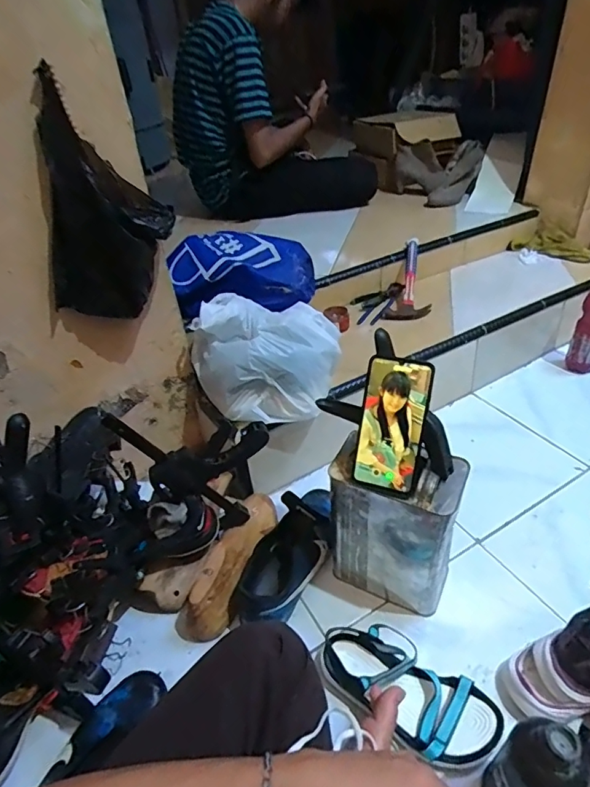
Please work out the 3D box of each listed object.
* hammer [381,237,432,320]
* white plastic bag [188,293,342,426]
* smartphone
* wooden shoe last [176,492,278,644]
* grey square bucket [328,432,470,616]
[{"bbox_3d":[0.287,-0.274,1.151,0.104,0.044,0.266,6,60,15],"label":"hammer"},{"bbox_3d":[-0.049,-0.066,0.814,0.257,0.163,0.165,-10,37,-5],"label":"white plastic bag"},{"bbox_3d":[0.119,0.040,0.571,0.076,0.164,0.015,12,12,22],"label":"smartphone"},{"bbox_3d":[-0.096,0.258,0.754,0.081,0.086,0.268,12,41,22],"label":"wooden shoe last"},{"bbox_3d":[0.138,0.191,0.665,0.165,0.243,0.097,12,41,22],"label":"grey square bucket"}]

